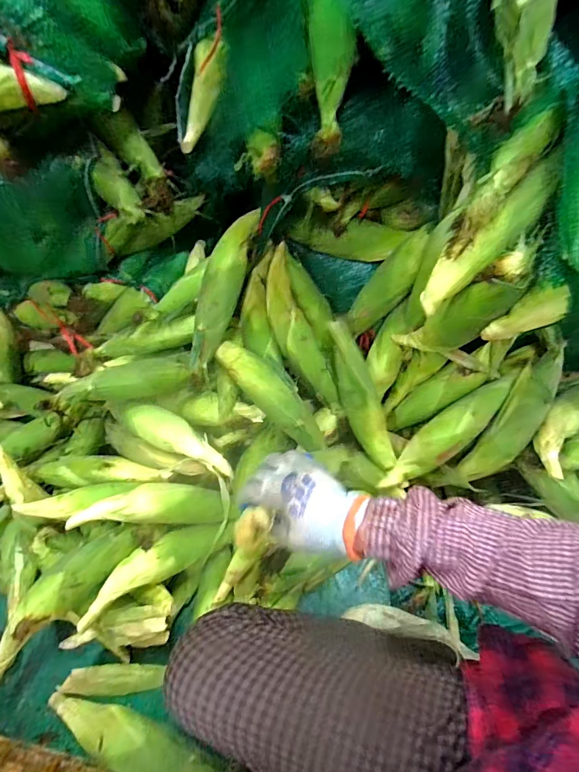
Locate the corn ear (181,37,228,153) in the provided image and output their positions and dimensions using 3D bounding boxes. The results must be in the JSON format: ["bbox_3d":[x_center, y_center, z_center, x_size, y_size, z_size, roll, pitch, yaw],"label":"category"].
[{"bbox_3d":[-0.142,-0.468,0.630,0.037,0.166,0.050,0,47,-36],"label":"corn ear"}]

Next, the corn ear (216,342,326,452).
[{"bbox_3d":[-0.034,0.014,0.723,0.264,0.051,0.060,46,66,5],"label":"corn ear"}]

